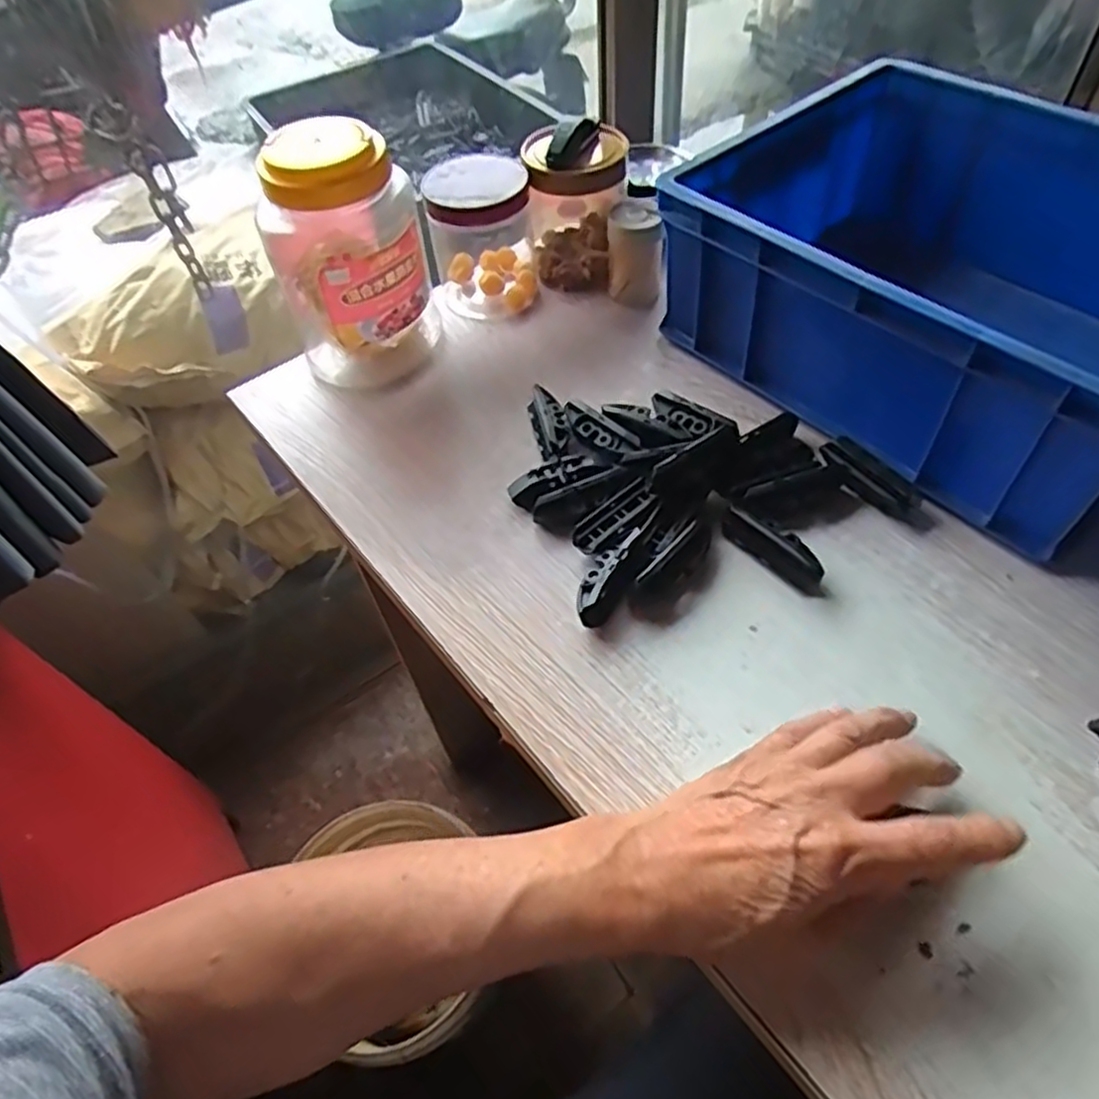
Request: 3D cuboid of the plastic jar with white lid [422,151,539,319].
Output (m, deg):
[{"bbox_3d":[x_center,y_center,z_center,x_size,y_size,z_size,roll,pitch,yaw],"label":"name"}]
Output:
[{"bbox_3d":[-0.056,-0.256,0.613,0.083,0.111,0.076,-3,53,4],"label":"plastic jar with white lid"}]

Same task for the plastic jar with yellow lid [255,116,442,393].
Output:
[{"bbox_3d":[-0.147,-0.219,0.551,0.114,0.179,0.100,-14,53,-5],"label":"plastic jar with yellow lid"}]

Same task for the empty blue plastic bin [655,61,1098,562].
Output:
[{"bbox_3d":[0.284,-0.180,0.518,0.267,0.155,0.324,-36,58,-20],"label":"empty blue plastic bin"}]

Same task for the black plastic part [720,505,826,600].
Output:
[{"bbox_3d":[0.139,-0.001,0.454,0.021,0.017,0.076,-38,58,-21],"label":"black plastic part"}]

